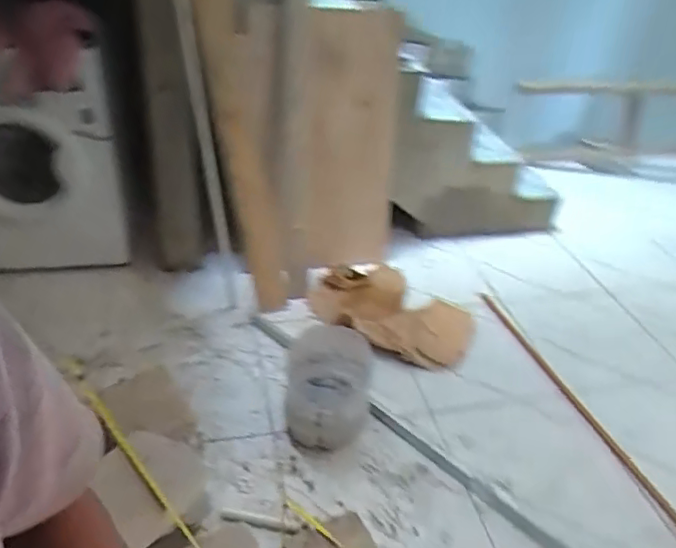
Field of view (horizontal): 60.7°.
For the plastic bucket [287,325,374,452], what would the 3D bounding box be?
[{"bbox_3d":[-0.027,0.324,1.714,0.237,0.256,0.349,4,35,-3],"label":"plastic bucket"}]

